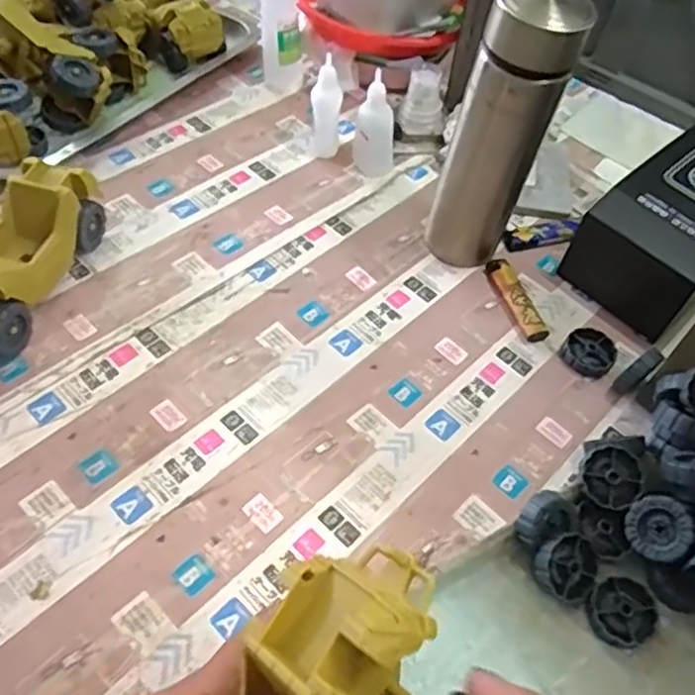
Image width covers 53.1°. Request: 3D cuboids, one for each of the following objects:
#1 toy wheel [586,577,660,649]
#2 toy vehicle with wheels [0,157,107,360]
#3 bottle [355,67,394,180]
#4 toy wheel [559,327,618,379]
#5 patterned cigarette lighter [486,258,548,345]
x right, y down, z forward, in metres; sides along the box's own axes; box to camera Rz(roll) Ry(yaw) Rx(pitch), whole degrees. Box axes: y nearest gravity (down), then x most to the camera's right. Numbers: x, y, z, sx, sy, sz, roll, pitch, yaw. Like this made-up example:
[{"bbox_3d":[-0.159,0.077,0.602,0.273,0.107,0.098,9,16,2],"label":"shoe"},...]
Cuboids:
[{"bbox_3d":[0.160,0.156,0.406,0.040,0.010,0.035,-27,57,-24],"label":"toy wheel"},{"bbox_3d":[-0.239,-0.067,0.506,0.061,0.062,0.164,17,53,6],"label":"toy vehicle with wheels"},{"bbox_3d":[0.026,-0.192,0.609,0.032,0.084,0.026,38,59,22],"label":"bottle"},{"bbox_3d":[0.185,0.003,0.530,0.040,0.013,0.036,-33,59,-27],"label":"toy wheel"},{"bbox_3d":[0.135,-0.038,0.554,0.020,0.015,0.078,-13,55,-15],"label":"patterned cigarette lighter"}]

